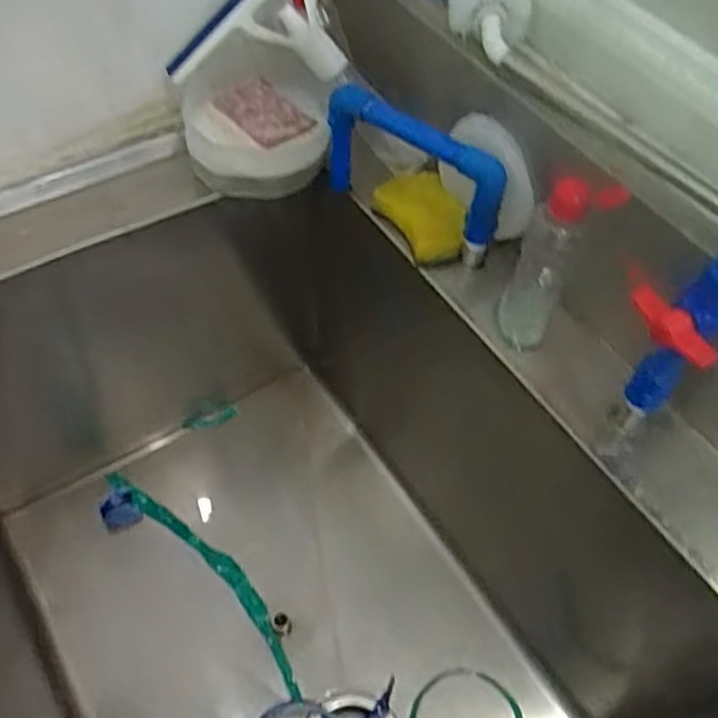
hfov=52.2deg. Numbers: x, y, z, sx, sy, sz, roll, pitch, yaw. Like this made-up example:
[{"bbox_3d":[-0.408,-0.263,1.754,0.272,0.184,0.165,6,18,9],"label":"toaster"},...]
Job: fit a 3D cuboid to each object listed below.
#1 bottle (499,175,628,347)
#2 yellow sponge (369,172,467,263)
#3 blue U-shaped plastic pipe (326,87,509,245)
[{"bbox_3d":[0.153,-0.074,0.580,0.056,0.154,0.048,15,56,6],"label":"bottle"},{"bbox_3d":[0.060,-0.136,0.694,0.068,0.026,0.095,-17,58,-15],"label":"yellow sponge"},{"bbox_3d":[0.050,-0.168,0.657,0.173,0.102,0.031,33,59,17],"label":"blue U-shaped plastic pipe"}]

